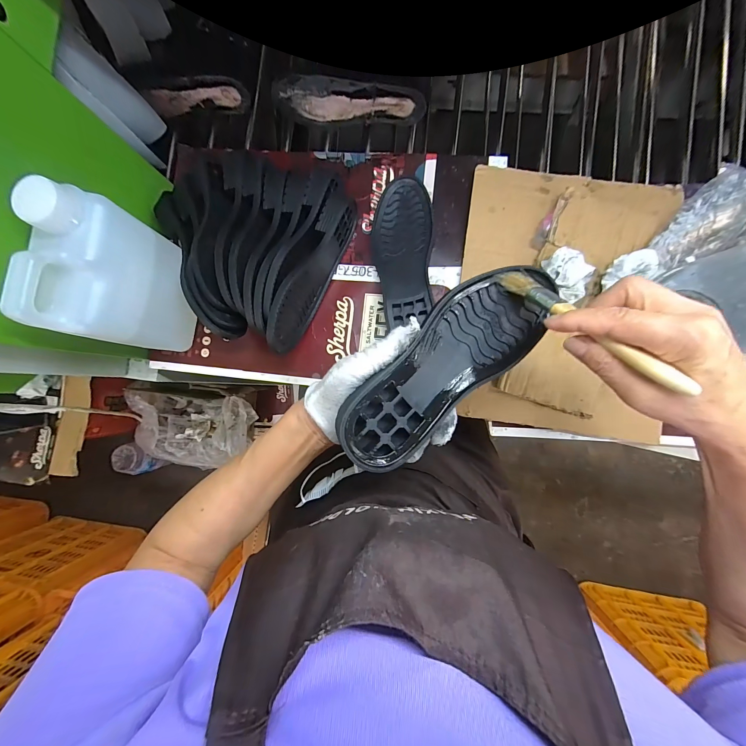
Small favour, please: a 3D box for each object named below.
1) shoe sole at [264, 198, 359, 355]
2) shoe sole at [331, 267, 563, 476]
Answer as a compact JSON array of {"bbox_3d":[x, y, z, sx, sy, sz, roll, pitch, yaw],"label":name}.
[{"bbox_3d":[-0.075,-0.122,0.388,0.024,0.084,0.202,23,89,6],"label":"shoe sole"},{"bbox_3d":[0.063,-0.011,0.251,0.211,0.026,0.073,-40,85,-15],"label":"shoe sole"}]

